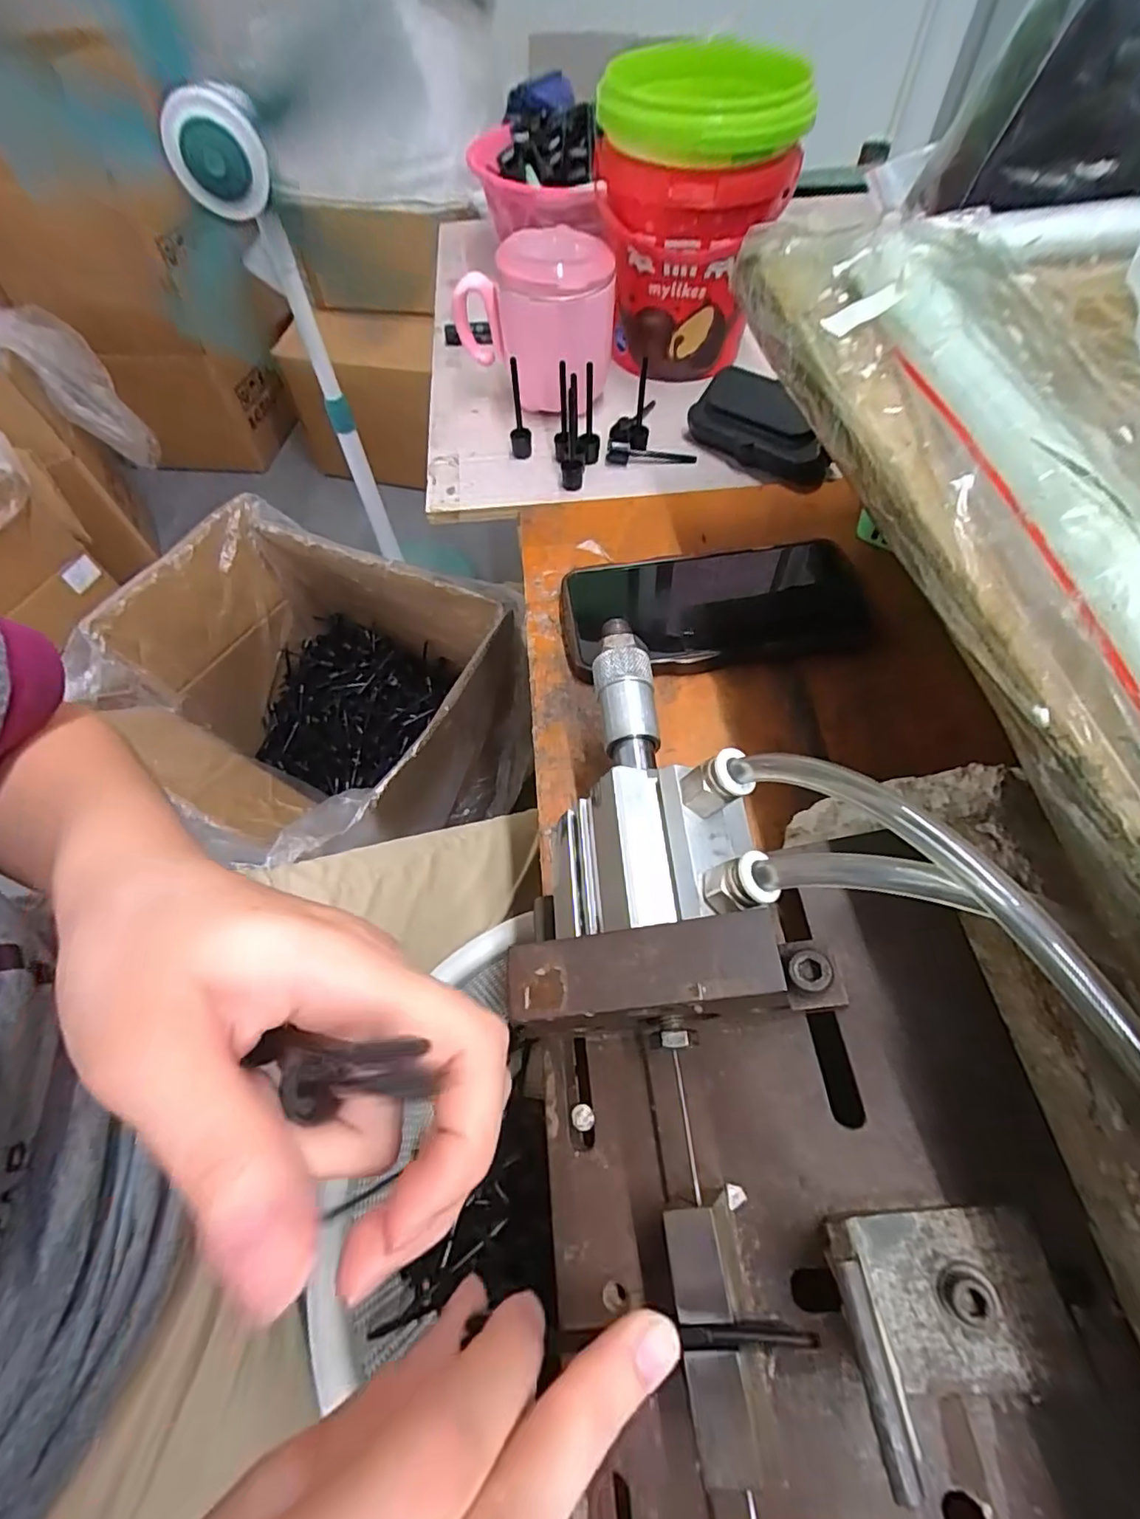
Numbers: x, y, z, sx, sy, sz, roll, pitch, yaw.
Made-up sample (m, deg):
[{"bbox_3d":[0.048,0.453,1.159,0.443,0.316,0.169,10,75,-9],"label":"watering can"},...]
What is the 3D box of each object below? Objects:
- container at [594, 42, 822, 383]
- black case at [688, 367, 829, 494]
[{"bbox_3d":[0.085,-0.387,0.421,0.126,0.153,0.125,5,61,5],"label":"container"},{"bbox_3d":[0.128,-0.223,0.391,0.030,0.039,0.103,-34,65,-17],"label":"black case"}]

